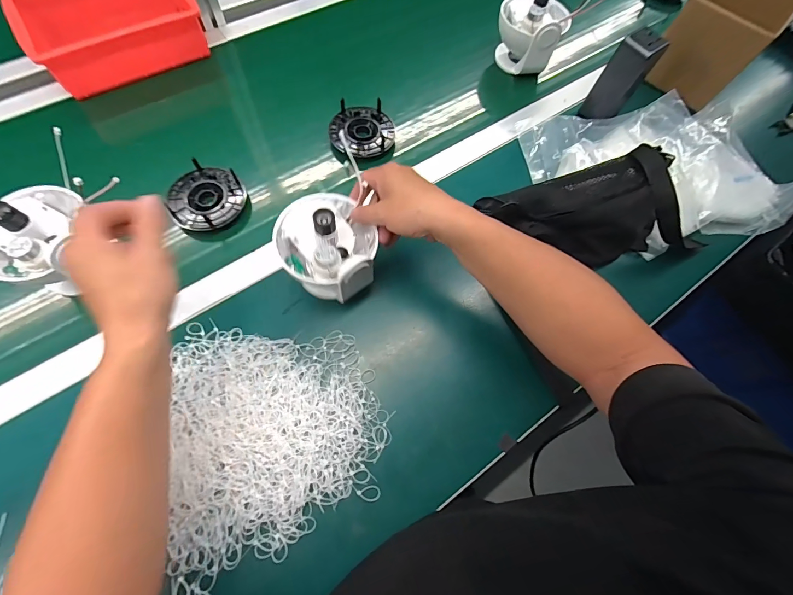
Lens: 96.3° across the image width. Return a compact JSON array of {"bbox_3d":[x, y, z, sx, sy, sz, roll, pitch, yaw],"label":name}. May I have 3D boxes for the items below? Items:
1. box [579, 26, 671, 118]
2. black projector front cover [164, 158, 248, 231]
[{"bbox_3d":[0.331,-0.322,0.529,0.037,0.127,0.053,-41,78,-19],"label":"box"},{"bbox_3d":[-0.263,-0.135,0.502,0.096,0.040,0.094,14,68,-1],"label":"black projector front cover"}]

